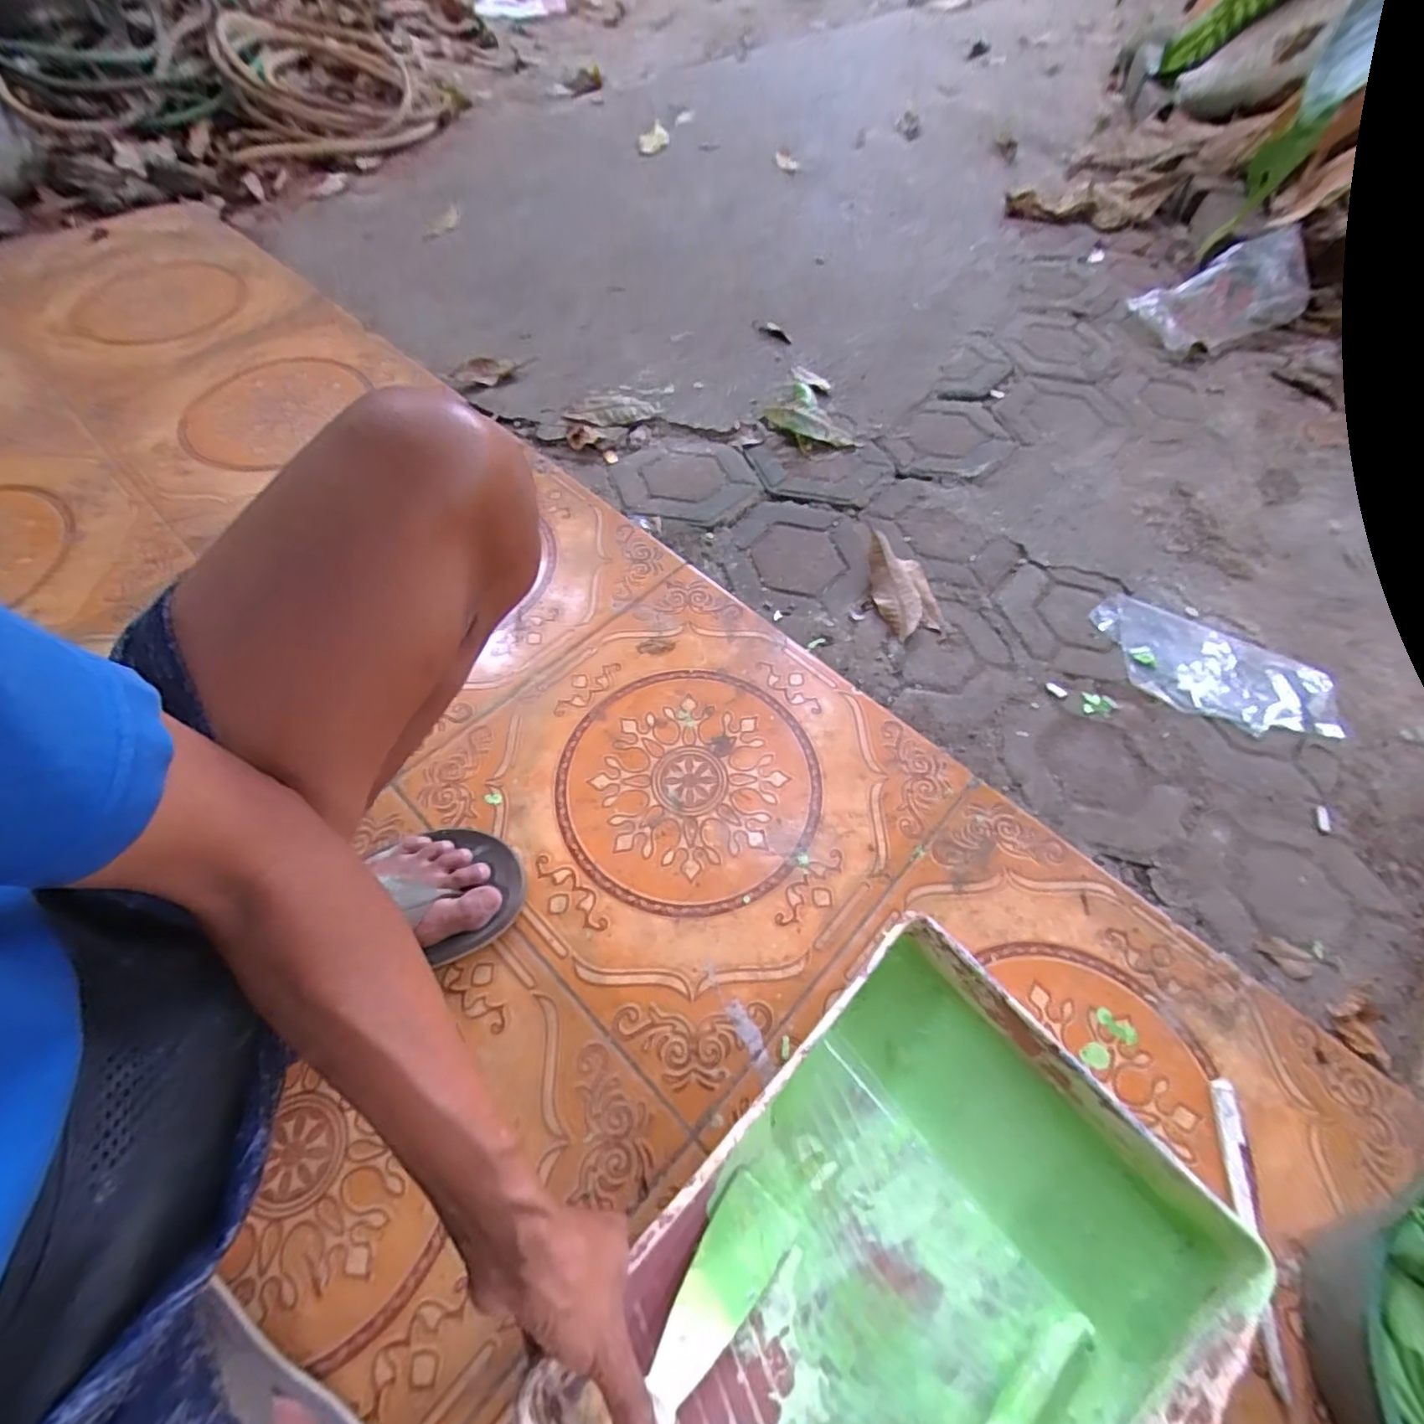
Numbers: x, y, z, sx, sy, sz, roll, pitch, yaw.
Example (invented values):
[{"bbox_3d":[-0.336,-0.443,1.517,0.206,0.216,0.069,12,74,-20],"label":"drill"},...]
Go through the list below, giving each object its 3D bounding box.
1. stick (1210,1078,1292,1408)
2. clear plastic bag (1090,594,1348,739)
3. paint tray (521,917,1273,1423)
[{"bbox_3d":[0.382,0.363,0.428,0.017,0.008,0.176,13,59,5],"label":"stick"},{"bbox_3d":[0.570,-0.050,0.692,0.249,0.019,0.129,27,61,13],"label":"clear plastic bag"},{"bbox_3d":[0.119,0.354,0.368,0.373,0.093,0.272,-38,68,-22],"label":"paint tray"}]

